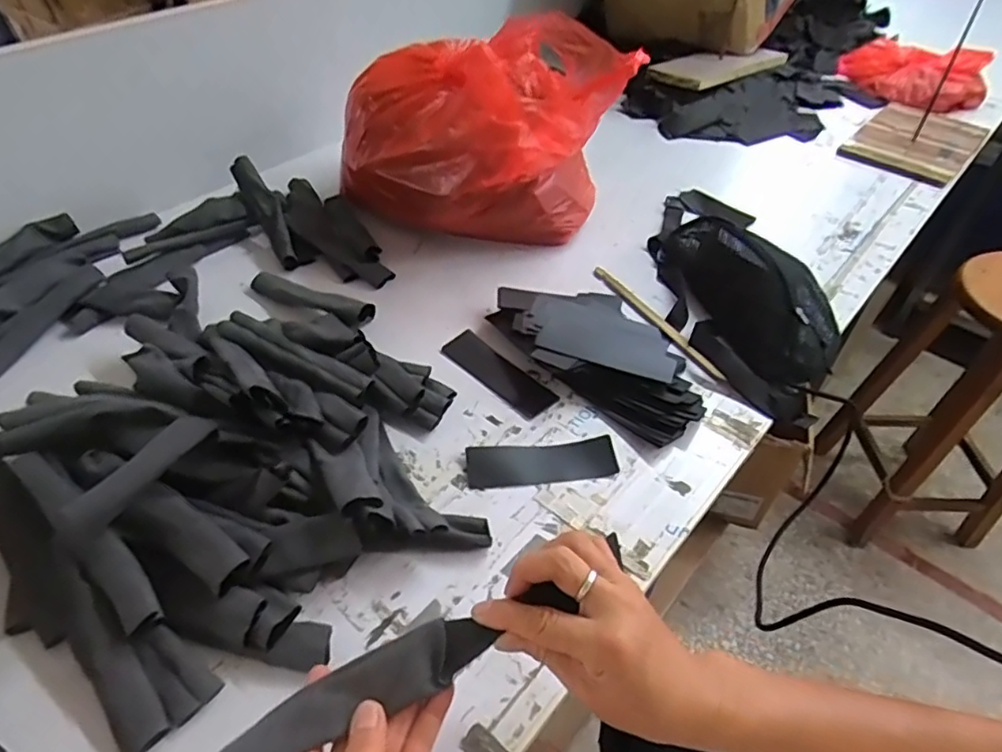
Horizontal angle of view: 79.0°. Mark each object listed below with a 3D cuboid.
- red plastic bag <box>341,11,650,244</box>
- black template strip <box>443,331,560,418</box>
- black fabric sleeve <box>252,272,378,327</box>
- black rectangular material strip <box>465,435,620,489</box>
[{"bbox_3d":[-0.031,-0.323,0.813,0.357,0.233,0.232,-9,47,-9],"label":"red plastic bag"},{"bbox_3d":[-0.004,-0.005,0.696,0.051,0.005,0.150,-35,56,-29],"label":"black template strip"},{"bbox_3d":[-0.239,-0.100,0.750,0.194,0.034,0.039,25,51,21],"label":"black fabric sleeve"},{"bbox_3d":[0.042,0.087,0.609,0.149,0.007,0.044,-4,57,-6],"label":"black rectangular material strip"}]

